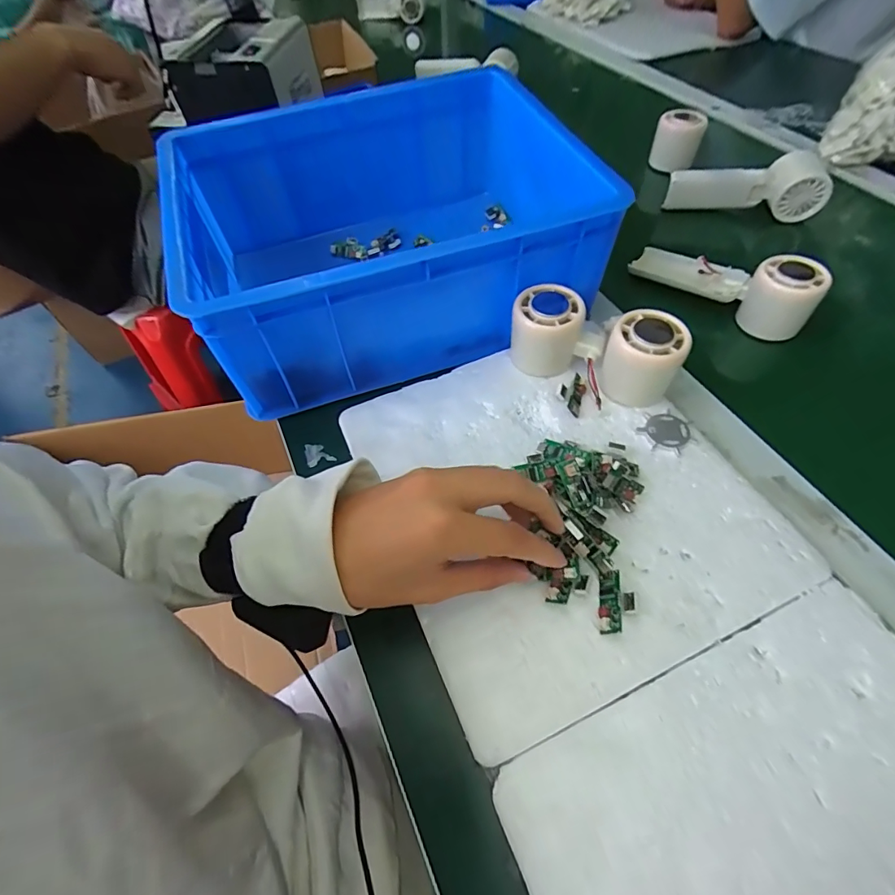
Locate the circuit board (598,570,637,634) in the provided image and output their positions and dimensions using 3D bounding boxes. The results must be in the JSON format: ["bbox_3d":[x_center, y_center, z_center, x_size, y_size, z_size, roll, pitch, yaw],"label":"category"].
[{"bbox_3d":[0.103,0.095,0.282,0.021,0.011,0.036,4,56,7],"label":"circuit board"}]

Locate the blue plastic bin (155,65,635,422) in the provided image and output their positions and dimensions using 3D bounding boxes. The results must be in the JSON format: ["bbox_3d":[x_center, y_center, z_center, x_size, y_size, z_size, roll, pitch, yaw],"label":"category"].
[{"bbox_3d":[-0.058,-0.205,0.435,0.331,0.134,0.273,-19,56,-9],"label":"blue plastic bin"}]

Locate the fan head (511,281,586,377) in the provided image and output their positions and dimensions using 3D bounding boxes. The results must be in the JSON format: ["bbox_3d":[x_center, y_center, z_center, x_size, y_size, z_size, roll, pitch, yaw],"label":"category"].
[{"bbox_3d":[0.083,-0.098,0.391,0.056,0.060,0.053,8,56,9],"label":"fan head"}]

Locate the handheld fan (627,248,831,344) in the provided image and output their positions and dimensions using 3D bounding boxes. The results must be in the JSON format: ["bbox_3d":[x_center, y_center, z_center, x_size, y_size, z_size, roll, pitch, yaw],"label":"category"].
[{"bbox_3d":[0.267,-0.167,0.447,0.163,0.060,0.047,35,64,24],"label":"handheld fan"}]

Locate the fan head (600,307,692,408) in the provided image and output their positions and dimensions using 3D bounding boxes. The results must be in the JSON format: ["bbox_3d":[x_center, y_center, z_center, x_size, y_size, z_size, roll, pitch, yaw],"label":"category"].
[{"bbox_3d":[0.155,-0.070,0.366,0.051,0.058,0.051,-2,55,3],"label":"fan head"}]

